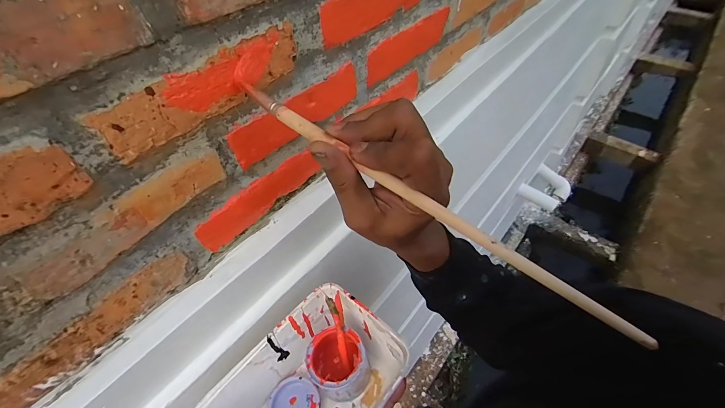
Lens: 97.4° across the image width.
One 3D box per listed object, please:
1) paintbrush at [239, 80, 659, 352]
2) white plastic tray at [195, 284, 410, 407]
[{"bbox_3d":[0.023,-0.011,0.197,0.281,0.008,0.010,34,58,17],"label":"paintbrush"},{"bbox_3d":[-0.047,0.182,0.302,0.119,0.077,0.171,30,57,30],"label":"white plastic tray"}]

